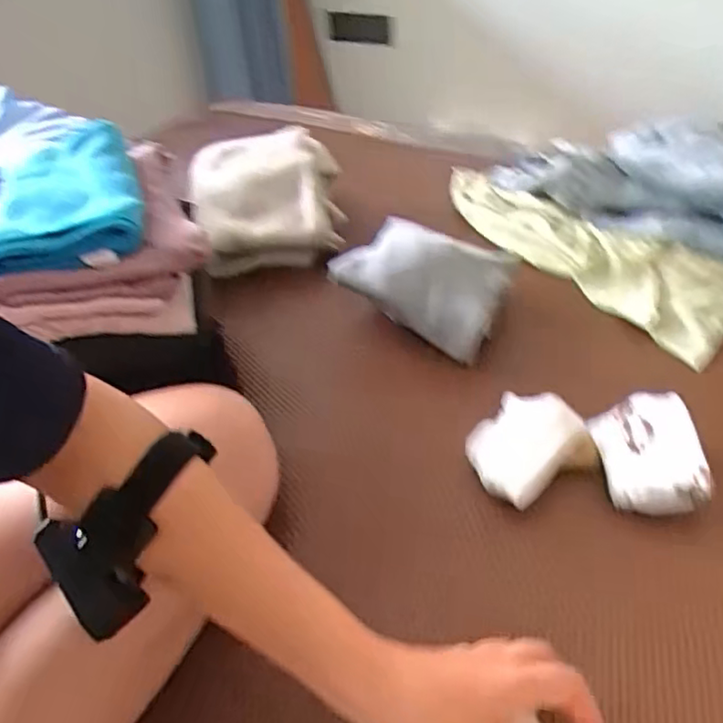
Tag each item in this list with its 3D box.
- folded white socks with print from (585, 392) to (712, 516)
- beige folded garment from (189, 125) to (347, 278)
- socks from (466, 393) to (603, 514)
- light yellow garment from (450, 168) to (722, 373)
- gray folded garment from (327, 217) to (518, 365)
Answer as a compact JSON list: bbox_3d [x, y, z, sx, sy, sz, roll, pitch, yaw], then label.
[{"bbox_3d":[0.229,0.071,0.504,0.072,0.034,0.105,2,41,8],"label":"folded white socks with print"},{"bbox_3d":[-0.125,-0.220,0.830,0.183,0.095,0.207,-11,41,-7],"label":"beige folded garment"},{"bbox_3d":[0.137,0.070,0.523,0.094,0.038,0.077,-24,44,-21],"label":"socks"},{"bbox_3d":[0.257,-0.152,0.776,0.109,0.042,0.432,-27,45,-24],"label":"light yellow garment"},{"bbox_3d":[0.073,-0.087,0.693,0.166,0.073,0.134,18,45,25],"label":"gray folded garment"}]

